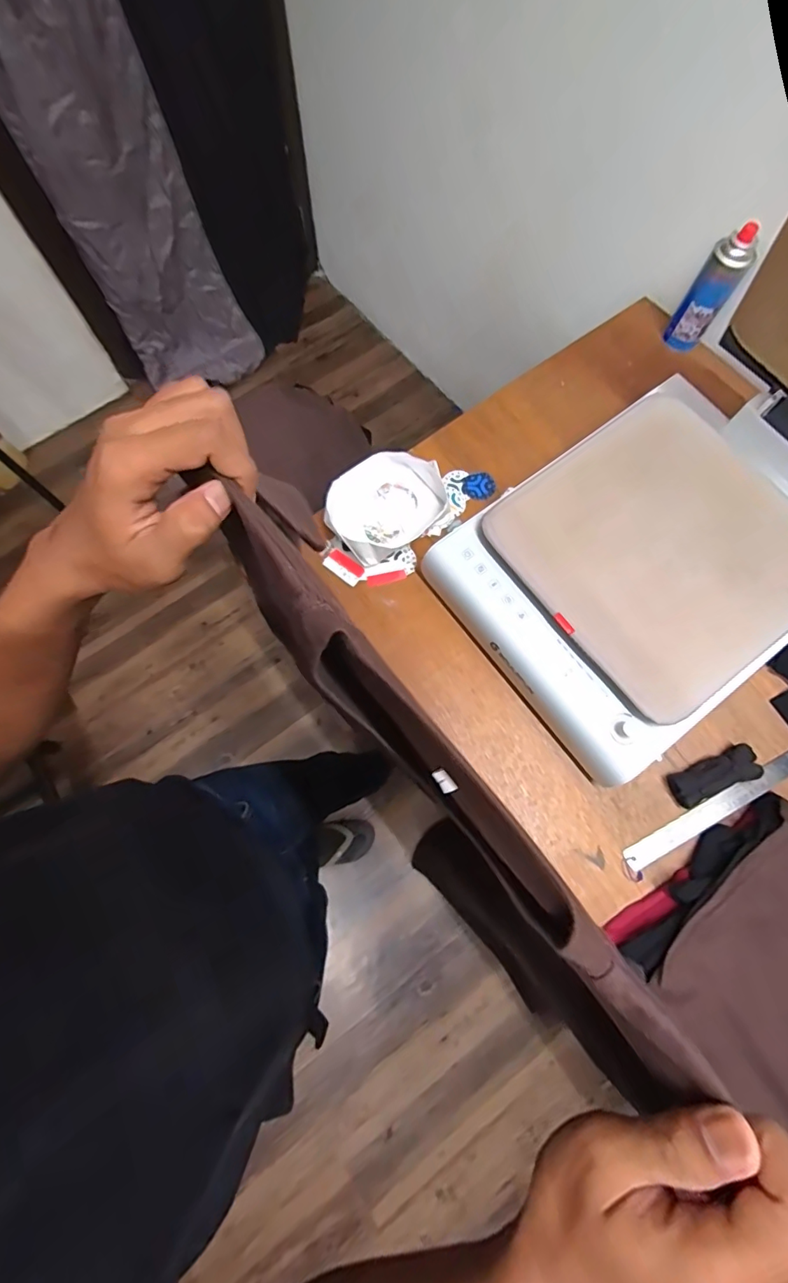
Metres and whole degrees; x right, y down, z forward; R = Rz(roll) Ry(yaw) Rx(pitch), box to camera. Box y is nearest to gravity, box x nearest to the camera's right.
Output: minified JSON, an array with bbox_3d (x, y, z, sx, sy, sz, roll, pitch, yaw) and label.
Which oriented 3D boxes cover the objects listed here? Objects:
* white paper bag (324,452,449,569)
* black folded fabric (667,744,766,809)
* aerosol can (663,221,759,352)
[{"bbox_3d":[-0.011,-0.224,0.820,0.203,0.057,0.160,-38,78,-9],"label":"white paper bag"},{"bbox_3d":[0.453,0.192,0.698,0.124,0.030,0.048,-23,76,-5],"label":"black folded fabric"},{"bbox_3d":[0.534,-0.589,0.837,0.063,0.182,0.048,35,78,9],"label":"aerosol can"}]

